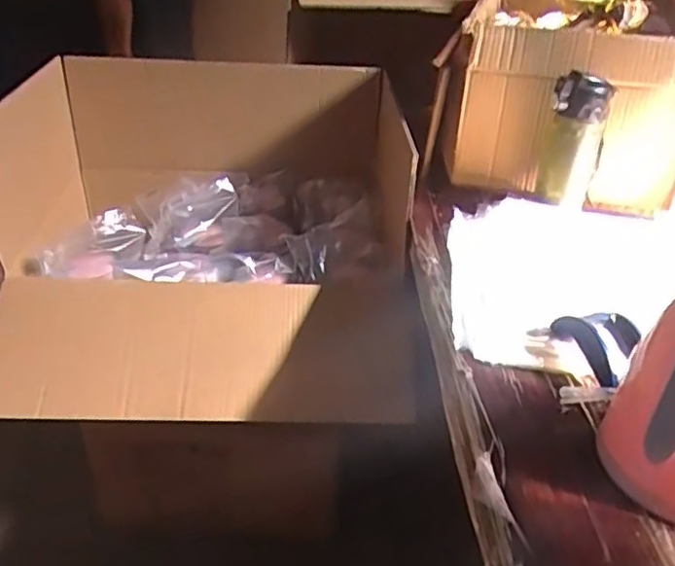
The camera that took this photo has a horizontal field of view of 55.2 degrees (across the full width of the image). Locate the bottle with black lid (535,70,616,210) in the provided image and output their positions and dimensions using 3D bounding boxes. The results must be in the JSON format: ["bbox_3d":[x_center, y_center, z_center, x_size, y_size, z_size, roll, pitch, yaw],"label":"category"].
[{"bbox_3d":[0.344,-0.204,0.947,0.081,0.191,0.081,13,34,15],"label":"bottle with black lid"}]

